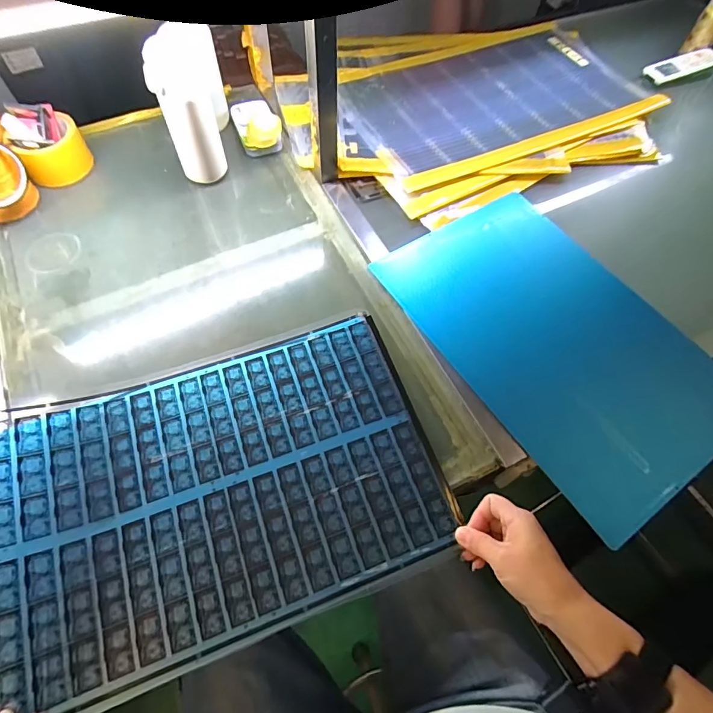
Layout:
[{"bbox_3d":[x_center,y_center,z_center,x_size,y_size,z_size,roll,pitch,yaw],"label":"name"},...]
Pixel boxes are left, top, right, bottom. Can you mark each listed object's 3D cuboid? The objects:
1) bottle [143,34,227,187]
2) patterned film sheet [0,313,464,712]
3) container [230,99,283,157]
[{"bbox_3d":[-0.233,-0.333,0.610,0.070,0.200,0.068,-15,65,-9],"label":"bottle"},{"bbox_3d":[-0.135,0.127,0.446,0.432,0.047,0.287,-19,66,-11],"label":"patterned film sheet"},{"bbox_3d":[-0.167,-0.388,0.719,0.068,0.054,0.121,-19,66,-11],"label":"container"}]

